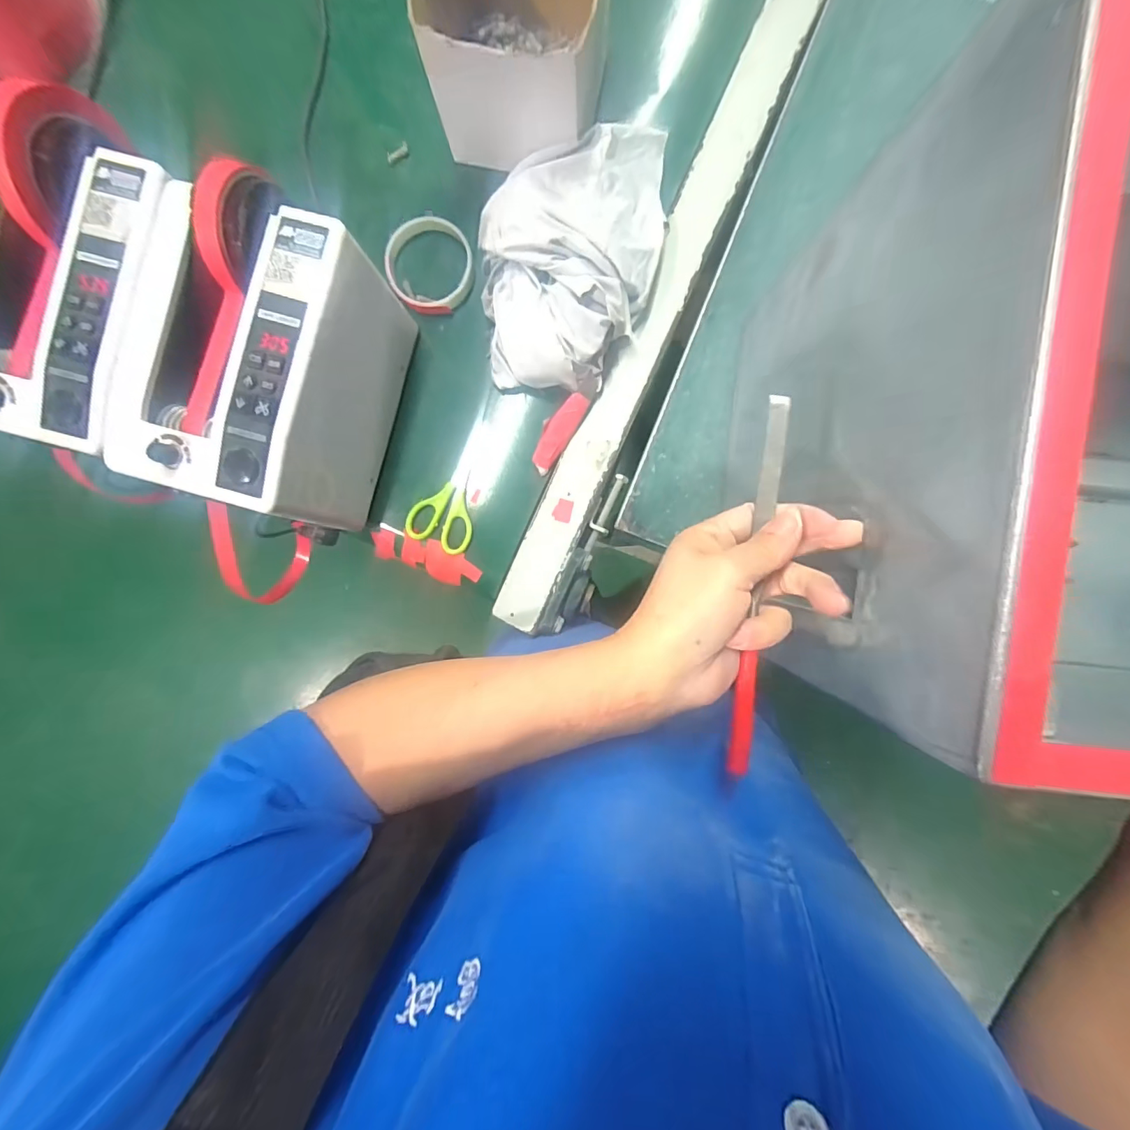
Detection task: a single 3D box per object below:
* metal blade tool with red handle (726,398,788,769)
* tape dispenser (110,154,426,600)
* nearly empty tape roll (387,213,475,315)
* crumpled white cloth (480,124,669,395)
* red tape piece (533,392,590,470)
[{"bbox_3d":[0.093,0.008,0.229,0.012,0.005,0.182,7,86,1],"label":"metal blade tool with red handle"},{"bbox_3d":[-0.231,-0.155,0.395,0.137,0.150,0.229,17,93,0],"label":"tape dispenser"},{"bbox_3d":[-0.131,-0.287,0.455,0.081,0.018,0.083,0,93,1],"label":"nearly empty tape roll"},{"bbox_3d":[0.009,-0.272,0.424,0.159,0.079,0.213,0,93,1],"label":"crumpled white cloth"},{"bbox_3d":[-0.005,-0.128,0.450,0.024,0.004,0.076,28,101,-16],"label":"red tape piece"}]

